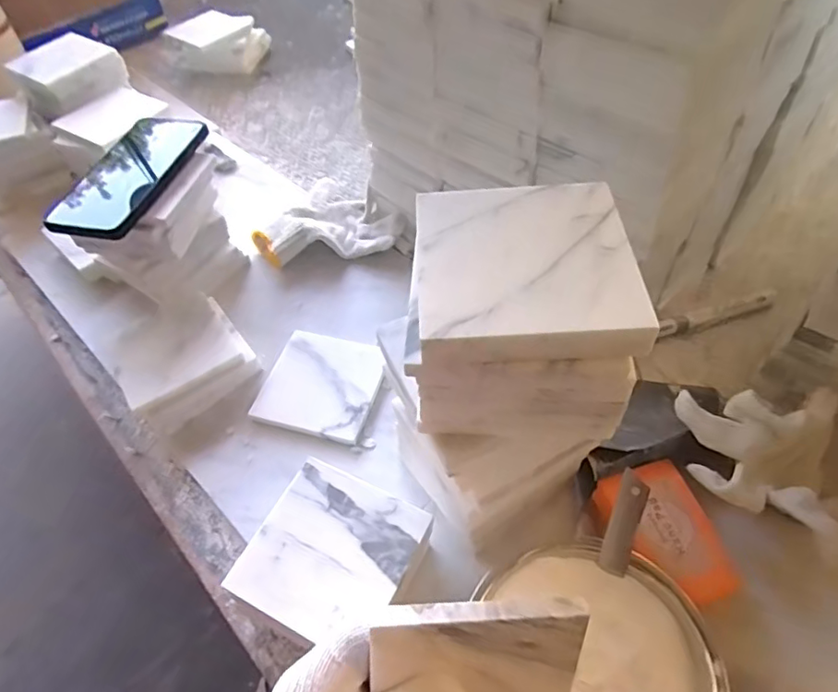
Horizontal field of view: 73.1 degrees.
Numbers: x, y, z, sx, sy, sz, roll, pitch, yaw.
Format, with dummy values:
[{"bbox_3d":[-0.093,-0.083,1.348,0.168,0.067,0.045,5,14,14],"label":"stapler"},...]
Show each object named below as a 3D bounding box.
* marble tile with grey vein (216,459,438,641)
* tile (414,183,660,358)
[{"bbox_3d":[-0.057,0.131,0.365,0.101,0.008,0.100,22,58,18],"label":"marble tile with grey vein"},{"bbox_3d":[0.049,-0.039,0.269,0.098,0.014,0.098,-3,52,2],"label":"tile"}]

